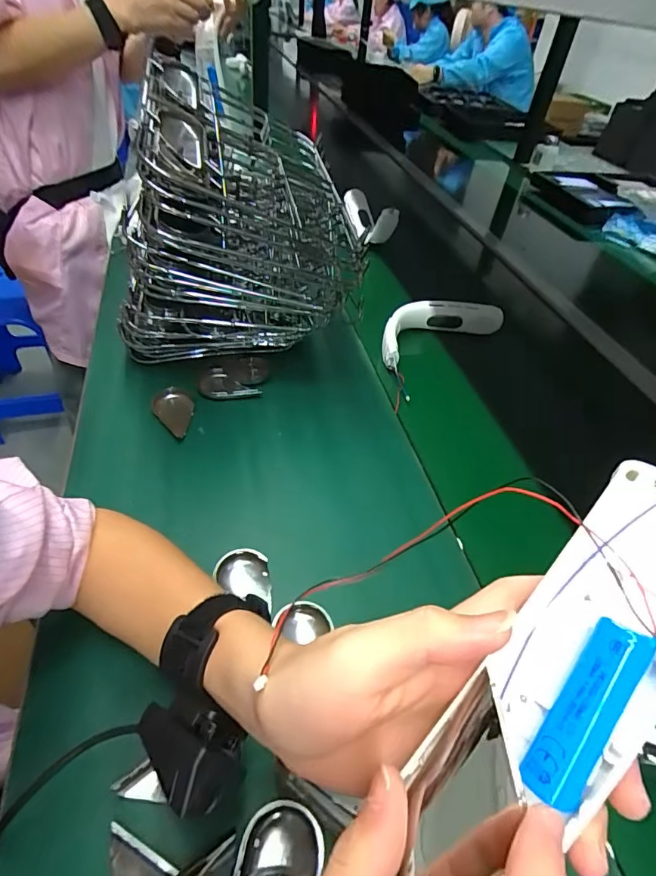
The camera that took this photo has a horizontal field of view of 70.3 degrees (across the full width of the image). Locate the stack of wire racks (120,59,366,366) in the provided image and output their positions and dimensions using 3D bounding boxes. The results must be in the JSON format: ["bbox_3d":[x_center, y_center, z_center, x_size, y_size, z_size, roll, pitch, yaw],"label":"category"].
[{"bbox_3d":[-0.117,-0.266,0.607,0.279,0.279,0.333,-3,46,-10],"label":"stack of wire racks"}]

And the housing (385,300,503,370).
[{"bbox_3d":[0.166,-0.175,0.740,0.229,0.050,0.085,-21,52,-25],"label":"housing"}]

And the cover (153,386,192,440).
[{"bbox_3d":[-0.189,-0.032,0.565,0.047,0.017,0.068,-5,47,-12],"label":"cover"}]

